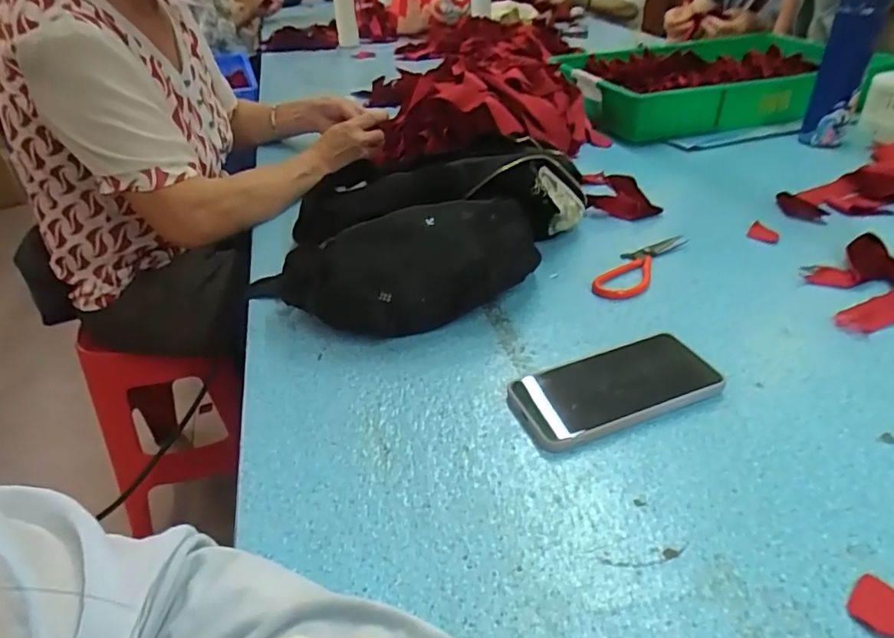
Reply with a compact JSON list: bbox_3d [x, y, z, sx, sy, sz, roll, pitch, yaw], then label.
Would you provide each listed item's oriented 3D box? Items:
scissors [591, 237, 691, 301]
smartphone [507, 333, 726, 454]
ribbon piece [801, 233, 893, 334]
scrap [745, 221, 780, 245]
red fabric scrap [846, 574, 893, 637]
[{"bbox_3d":[0.215,-0.062,0.631,0.048,0.005,0.159,23,44,33],"label":"scissors"},{"bbox_3d":[0.136,0.056,0.467,0.162,0.015,0.079,-15,37,-14],"label":"smartphone"},{"bbox_3d":[0.419,-0.040,0.571,0.090,0.020,0.148,1,36,8],"label":"ribbon piece"},{"bbox_3d":[0.379,-0.102,0.676,0.033,0.010,0.030,21,43,32],"label":"scrap"},{"bbox_3d":[0.246,0.162,0.315,0.034,0.004,0.034,-3,35,2],"label":"red fabric scrap"}]

